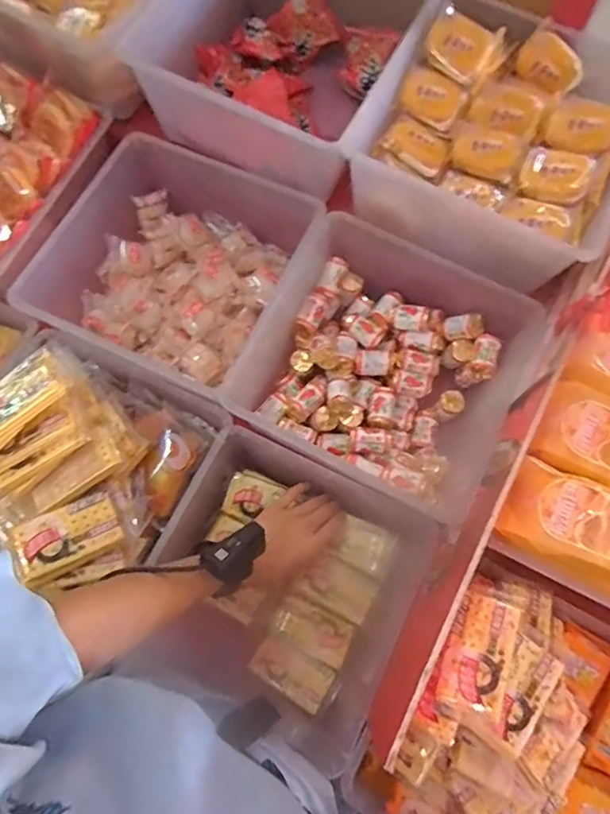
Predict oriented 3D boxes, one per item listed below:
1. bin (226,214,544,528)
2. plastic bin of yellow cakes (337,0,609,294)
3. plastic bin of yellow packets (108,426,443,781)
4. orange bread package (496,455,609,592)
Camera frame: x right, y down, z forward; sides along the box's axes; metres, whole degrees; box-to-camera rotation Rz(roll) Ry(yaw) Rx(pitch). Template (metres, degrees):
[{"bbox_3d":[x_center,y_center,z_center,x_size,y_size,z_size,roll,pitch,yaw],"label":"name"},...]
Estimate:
[{"bbox_3d":[0.101,-0.049,0.652,0.289,0.124,0.281,26,74,7],"label":"bin"},{"bbox_3d":[0.226,-0.313,0.611,0.290,0.113,0.261,26,74,7],"label":"plastic bin of yellow cakes"},{"bbox_3d":[-0.028,0.220,0.651,0.287,0.119,0.288,24,74,7],"label":"plastic bin of yellow packets"},{"bbox_3d":[0.286,0.121,0.500,0.183,0.046,0.095,24,74,7],"label":"orange bread package"}]

